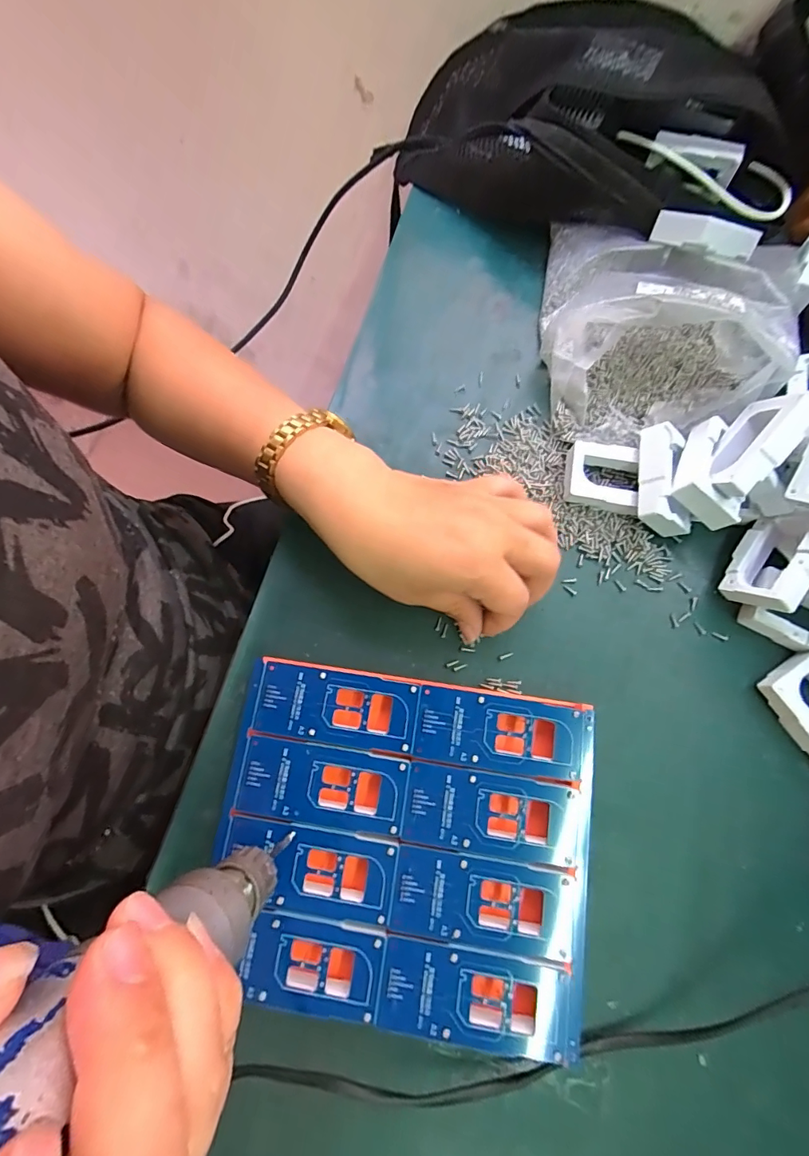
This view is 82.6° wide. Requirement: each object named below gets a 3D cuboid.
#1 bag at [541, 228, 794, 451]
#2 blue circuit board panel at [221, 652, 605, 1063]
[{"bbox_3d":[0.160,-0.175,0.300,0.128,0.067,0.171,1,75,1],"label":"bag"},{"bbox_3d":[-0.001,0.137,0.245,0.185,0.023,0.158,8,75,3],"label":"blue circuit board panel"}]

